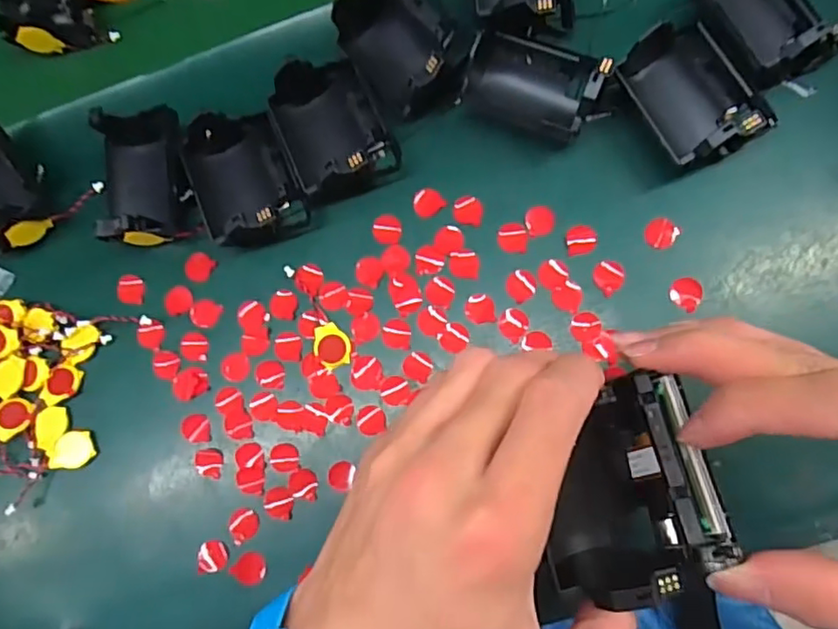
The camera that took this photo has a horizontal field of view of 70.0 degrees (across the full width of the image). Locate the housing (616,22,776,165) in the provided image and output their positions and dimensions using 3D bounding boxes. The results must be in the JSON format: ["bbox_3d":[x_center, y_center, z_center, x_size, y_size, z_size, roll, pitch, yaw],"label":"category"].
[{"bbox_3d":[0.140,-0.115,0.305,0.051,0.041,0.072,-29,81,2],"label":"housing"}]

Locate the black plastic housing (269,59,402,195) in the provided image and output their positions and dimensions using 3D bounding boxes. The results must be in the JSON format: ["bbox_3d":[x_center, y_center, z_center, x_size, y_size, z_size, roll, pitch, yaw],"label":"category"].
[{"bbox_3d":[-0.048,-0.103,0.327,0.055,0.032,0.063,-23,81,2],"label":"black plastic housing"}]

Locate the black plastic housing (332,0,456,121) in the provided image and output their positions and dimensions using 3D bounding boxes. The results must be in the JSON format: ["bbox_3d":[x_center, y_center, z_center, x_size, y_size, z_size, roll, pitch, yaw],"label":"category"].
[{"bbox_3d":[-0.011,-0.148,0.324,0.055,0.033,0.068,-39,81,0],"label":"black plastic housing"}]

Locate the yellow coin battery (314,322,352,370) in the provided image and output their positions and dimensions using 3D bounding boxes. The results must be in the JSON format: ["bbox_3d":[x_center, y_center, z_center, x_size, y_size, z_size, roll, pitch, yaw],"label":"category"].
[{"bbox_3d":[-0.047,0.017,0.326,0.019,0.004,0.024,-17,82,3],"label":"yellow coin battery"}]

